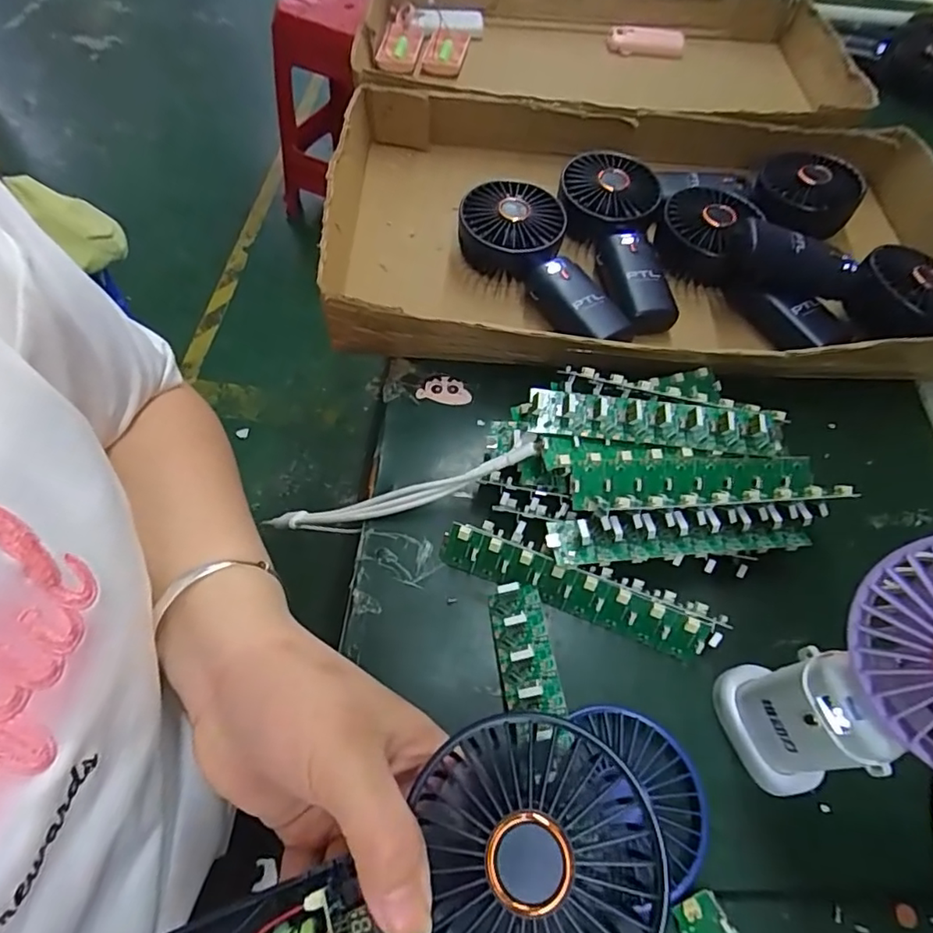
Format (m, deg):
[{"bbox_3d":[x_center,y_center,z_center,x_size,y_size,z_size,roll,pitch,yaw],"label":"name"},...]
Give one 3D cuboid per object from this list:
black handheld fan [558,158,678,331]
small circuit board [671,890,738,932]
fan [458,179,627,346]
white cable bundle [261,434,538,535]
[{"bbox_3d":[0.127,-0.193,0.477,0.086,0.046,0.181,0,59,-2],"label":"black handheld fan"},{"bbox_3d":[0.110,0.212,0.255,0.023,0.005,0.033,-41,80,14],"label":"small circuit board"},{"bbox_3d":[0.059,-0.164,0.459,0.085,0.046,0.175,-25,63,-16],"label":"fan"},{"bbox_3d":[-0.047,0.021,0.363,0.198,0.015,0.027,-18,57,19],"label":"white cable bundle"}]

